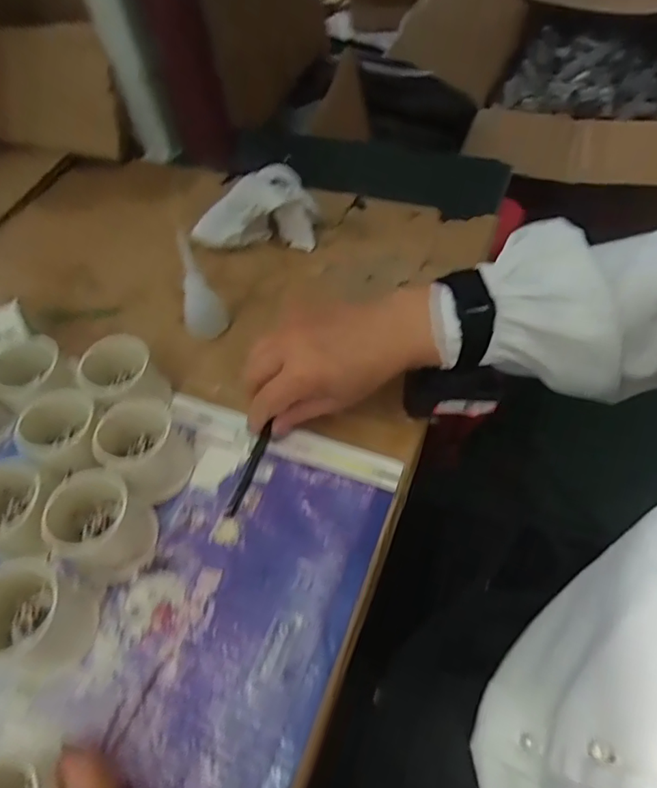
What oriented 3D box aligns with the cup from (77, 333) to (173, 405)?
[{"bbox_3d":[-0.154,-0.011,0.399,0.057,0.050,0.050,-34,59,-19],"label":"cup"}]

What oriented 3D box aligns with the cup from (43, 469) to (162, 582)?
[{"bbox_3d":[-0.149,0.083,0.334,0.068,0.046,0.057,21,58,19],"label":"cup"}]

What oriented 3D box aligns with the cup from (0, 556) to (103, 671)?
[{"bbox_3d":[-0.170,0.129,0.300,0.053,0.049,0.052,-2,54,3],"label":"cup"}]

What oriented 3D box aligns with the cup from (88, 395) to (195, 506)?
[{"bbox_3d":[-0.126,0.039,0.362,0.056,0.050,0.052,-2,54,3],"label":"cup"}]

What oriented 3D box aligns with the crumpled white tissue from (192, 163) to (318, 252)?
[{"bbox_3d":[-0.072,-0.193,0.515,0.113,0.059,0.086,-6,54,0],"label":"crumpled white tissue"}]

